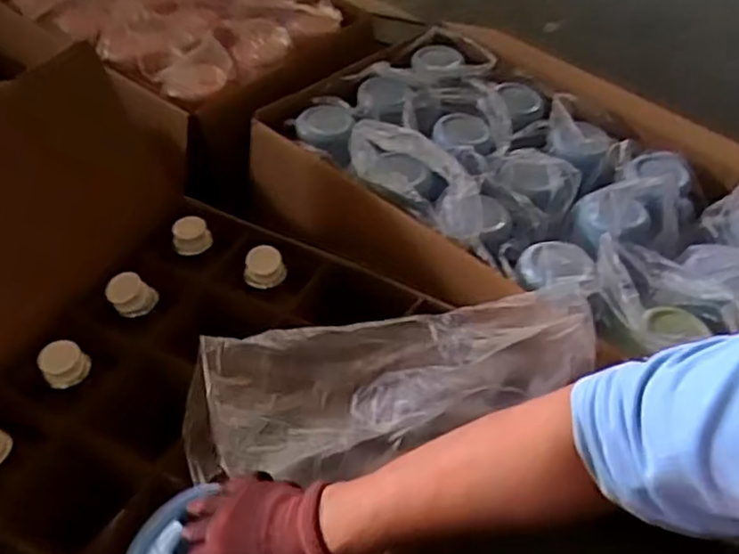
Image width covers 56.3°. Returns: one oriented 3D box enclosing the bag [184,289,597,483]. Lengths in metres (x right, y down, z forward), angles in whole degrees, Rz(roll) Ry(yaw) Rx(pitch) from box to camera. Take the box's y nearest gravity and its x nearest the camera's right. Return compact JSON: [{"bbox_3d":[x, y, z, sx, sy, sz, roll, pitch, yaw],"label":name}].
[{"bbox_3d":[0.030,0.107,0.703,0.427,0.062,0.160,-8,48,-12],"label":"bag"}]

